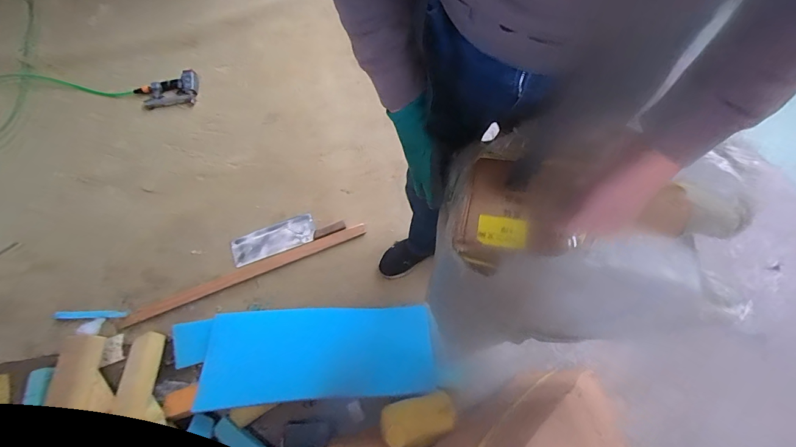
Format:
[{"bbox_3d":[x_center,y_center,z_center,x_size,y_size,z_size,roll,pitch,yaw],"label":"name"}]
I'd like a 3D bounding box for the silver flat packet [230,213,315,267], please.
[{"bbox_3d":[-0.446,0.057,1.255,0.297,0.019,0.099,-20,73,-8],"label":"silver flat packet"}]

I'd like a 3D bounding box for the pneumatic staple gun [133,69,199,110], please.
[{"bbox_3d":[-0.888,-0.508,1.377,0.230,0.040,0.131,-24,74,-10],"label":"pneumatic staple gun"}]

